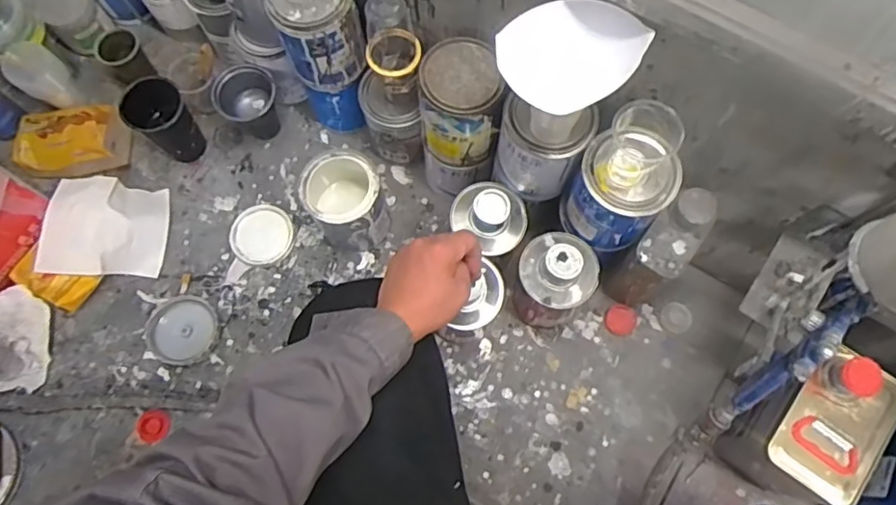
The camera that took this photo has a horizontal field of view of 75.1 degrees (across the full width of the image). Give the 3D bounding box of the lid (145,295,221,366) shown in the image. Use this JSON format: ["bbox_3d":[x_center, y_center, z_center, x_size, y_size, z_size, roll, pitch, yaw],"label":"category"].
[{"bbox_3d":[-0.387,0.112,0.853,0.104,0.017,0.099,0,72,-1],"label":"lid"}]

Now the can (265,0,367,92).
[{"bbox_3d":[-0.172,-0.297,0.768,0.099,0.135,0.103,0,72,-1],"label":"can"}]

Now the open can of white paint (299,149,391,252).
[{"bbox_3d":[-0.148,-0.071,0.852,0.109,0.140,0.118,-22,74,-8],"label":"open can of white paint"}]

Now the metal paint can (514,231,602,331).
[{"bbox_3d":[0.140,0.042,0.791,0.100,0.184,0.100,30,74,8],"label":"metal paint can"}]

